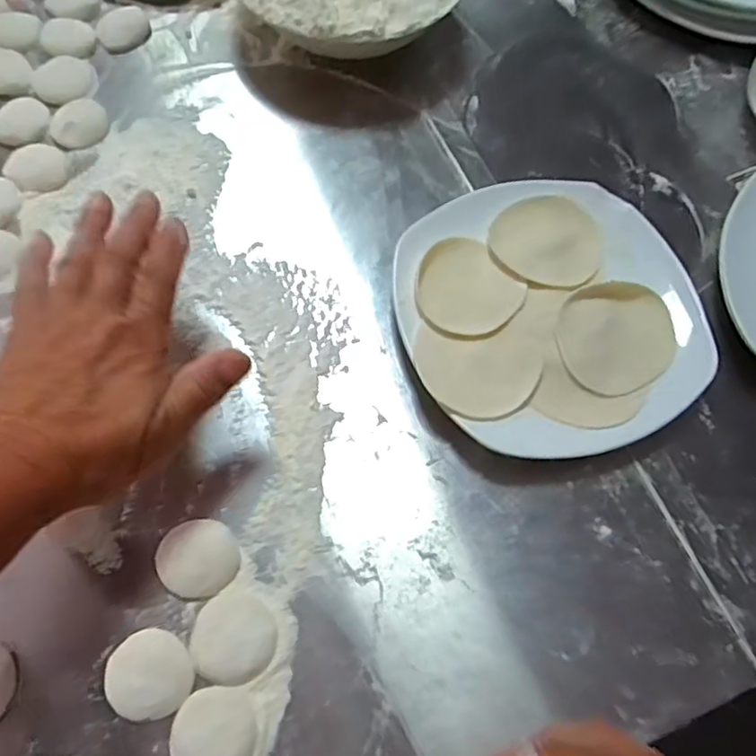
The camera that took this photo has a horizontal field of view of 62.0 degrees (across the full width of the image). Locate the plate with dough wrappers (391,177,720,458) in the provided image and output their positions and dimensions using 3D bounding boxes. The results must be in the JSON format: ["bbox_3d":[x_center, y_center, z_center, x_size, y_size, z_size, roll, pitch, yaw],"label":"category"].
[{"bbox_3d":[0.104,-0.040,0.390,0.178,0.024,0.174,-18,69,-10],"label":"plate with dough wrappers"}]

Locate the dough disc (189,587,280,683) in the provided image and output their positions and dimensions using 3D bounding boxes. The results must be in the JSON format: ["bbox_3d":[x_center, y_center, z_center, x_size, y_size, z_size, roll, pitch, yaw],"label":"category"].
[{"bbox_3d":[-0.072,0.128,0.312,0.040,0.010,0.042,1,67,-3],"label":"dough disc"}]

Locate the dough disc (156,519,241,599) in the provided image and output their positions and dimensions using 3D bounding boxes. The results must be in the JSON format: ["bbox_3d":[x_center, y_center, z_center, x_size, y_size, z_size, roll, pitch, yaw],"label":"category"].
[{"bbox_3d":[-0.093,0.094,0.328,0.040,0.007,0.037,1,67,-3],"label":"dough disc"}]

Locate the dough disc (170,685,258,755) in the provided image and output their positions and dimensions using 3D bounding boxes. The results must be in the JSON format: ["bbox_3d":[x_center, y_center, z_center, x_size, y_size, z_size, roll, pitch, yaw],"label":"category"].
[{"bbox_3d":[-0.077,0.168,0.295,0.038,0.013,0.042,-3,67,-4],"label":"dough disc"}]

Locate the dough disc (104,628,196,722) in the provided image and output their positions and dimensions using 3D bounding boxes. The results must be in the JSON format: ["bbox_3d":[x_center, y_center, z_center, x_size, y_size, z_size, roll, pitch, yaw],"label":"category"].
[{"bbox_3d":[-0.110,0.143,0.303,0.039,0.014,0.039,1,67,-3],"label":"dough disc"}]

